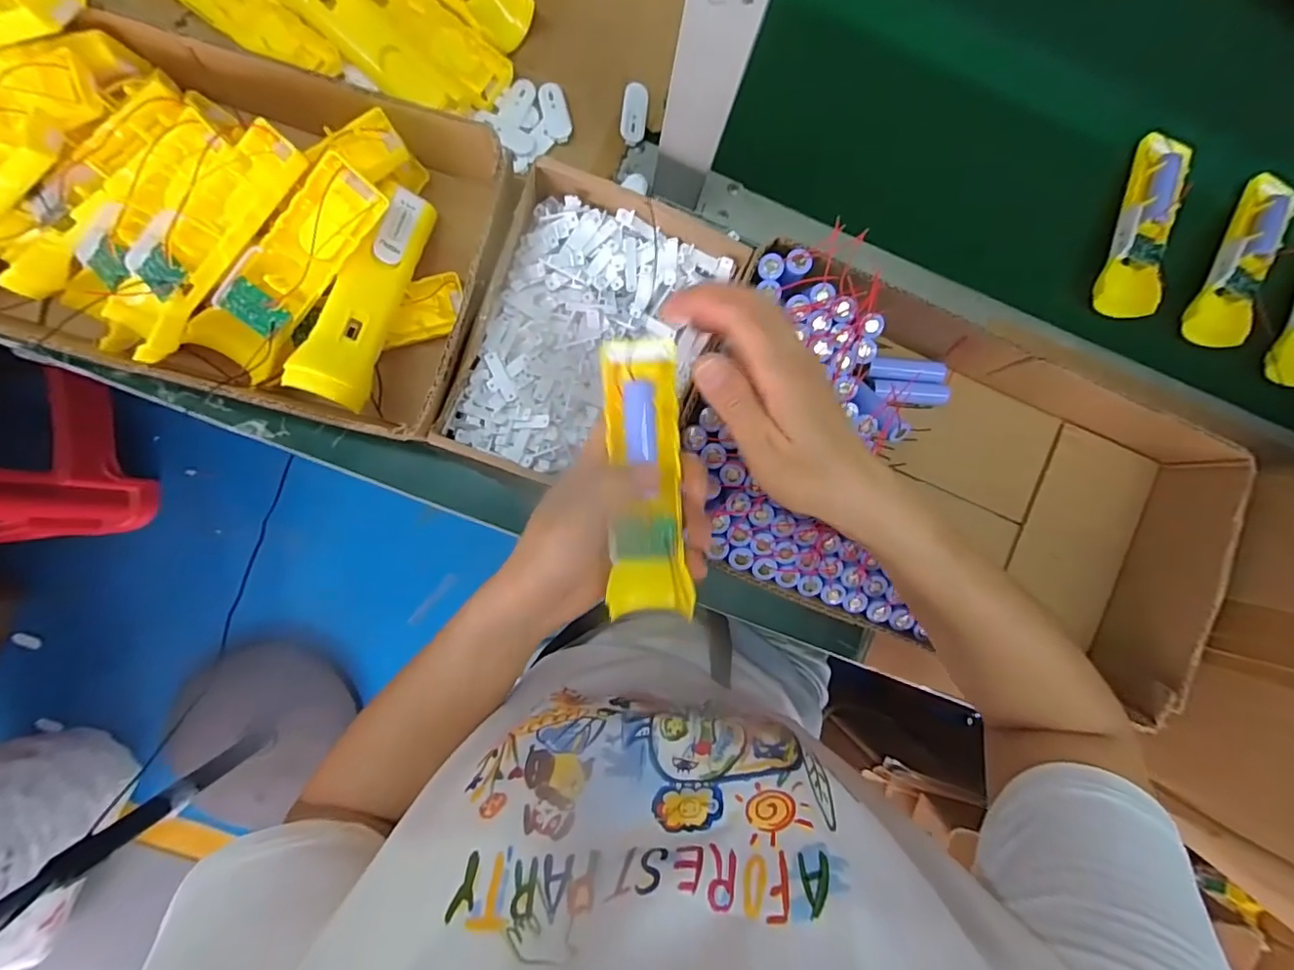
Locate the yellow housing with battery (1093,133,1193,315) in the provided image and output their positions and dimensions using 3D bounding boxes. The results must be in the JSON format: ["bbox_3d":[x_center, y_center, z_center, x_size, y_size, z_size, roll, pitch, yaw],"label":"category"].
[{"bbox_3d":[0.442,-0.230,0.485,0.045,0.025,0.167,16,88,-4],"label":"yellow housing with battery"}]

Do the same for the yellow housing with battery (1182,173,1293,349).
[{"bbox_3d":[0.540,-0.201,0.493,0.046,0.028,0.161,26,87,-3],"label":"yellow housing with battery"}]

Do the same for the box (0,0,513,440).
[{"bbox_3d":[-0.324,-0.187,0.381,0.426,0.098,0.220,16,88,-4],"label":"box"}]

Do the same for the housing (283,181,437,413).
[{"bbox_3d":[-0.194,-0.135,0.384,0.040,0.039,0.160,20,88,-4],"label":"housing"}]

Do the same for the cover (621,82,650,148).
[{"bbox_3d":[-0.010,-0.307,0.451,0.021,0.006,0.050,6,89,-4],"label":"cover"}]

